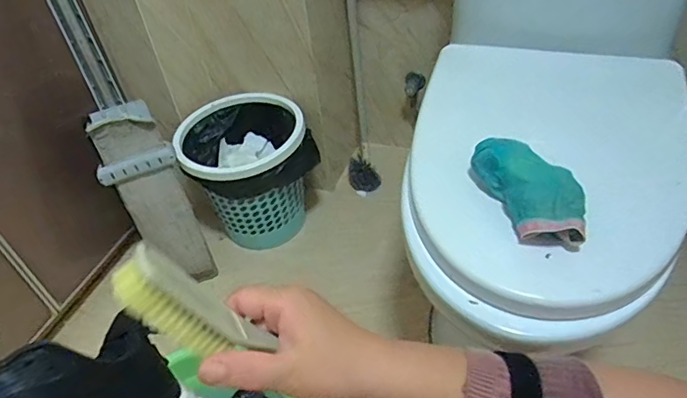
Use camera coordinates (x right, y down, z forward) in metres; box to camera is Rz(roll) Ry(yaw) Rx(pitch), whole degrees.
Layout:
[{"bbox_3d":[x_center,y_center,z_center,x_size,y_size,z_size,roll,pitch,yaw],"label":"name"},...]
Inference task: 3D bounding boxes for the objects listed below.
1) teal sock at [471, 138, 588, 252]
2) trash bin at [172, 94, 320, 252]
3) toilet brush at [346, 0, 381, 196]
[{"bbox_3d":[0.215,-0.012,0.568,0.073,0.055,0.161,-18,44,-10],"label":"teal sock"},{"bbox_3d":[-0.204,-0.051,1.083,0.255,0.266,0.215,-24,46,-17],"label":"trash bin"},{"bbox_3d":[0.033,-0.255,1.192,0.076,0.498,0.076,-4,21,3],"label":"toilet brush"}]

